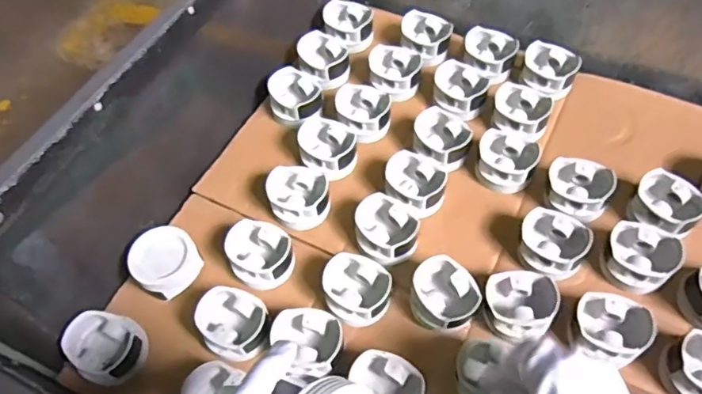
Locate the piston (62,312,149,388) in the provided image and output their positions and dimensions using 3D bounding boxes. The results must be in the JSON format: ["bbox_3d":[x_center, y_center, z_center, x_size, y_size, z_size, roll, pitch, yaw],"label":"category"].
[{"bbox_3d":[-0.274,0.167,0.630,0.081,0.042,0.074,-1,57,2],"label":"piston"}]

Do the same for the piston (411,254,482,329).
[{"bbox_3d":[0.107,0.114,0.646,0.073,0.047,0.081,-25,59,-13],"label":"piston"}]

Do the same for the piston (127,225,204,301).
[{"bbox_3d":[-0.223,0.077,0.670,0.077,0.040,0.077,4,71,-12],"label":"piston"}]

